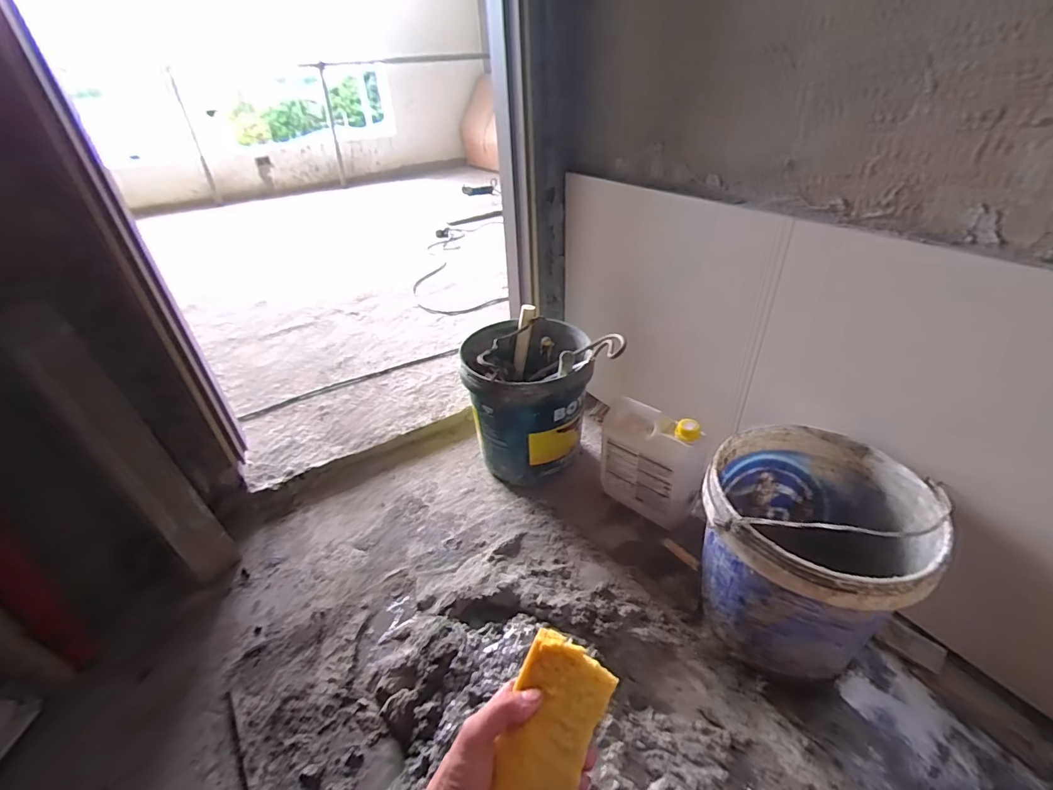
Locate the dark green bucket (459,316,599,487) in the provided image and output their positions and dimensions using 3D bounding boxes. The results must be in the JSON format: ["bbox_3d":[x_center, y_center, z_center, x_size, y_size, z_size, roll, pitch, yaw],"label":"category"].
[{"bbox_3d":[0.007,0.011,1.142,0.276,0.318,0.301,-3,37,2],"label":"dark green bucket"}]

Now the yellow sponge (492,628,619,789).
[{"bbox_3d":[0.018,0.280,0.391,0.073,0.024,0.135,23,69,7],"label":"yellow sponge"}]

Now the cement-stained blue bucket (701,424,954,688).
[{"bbox_3d":[0.436,0.248,0.759,0.295,0.282,0.291,-3,37,2],"label":"cement-stained blue bucket"}]

